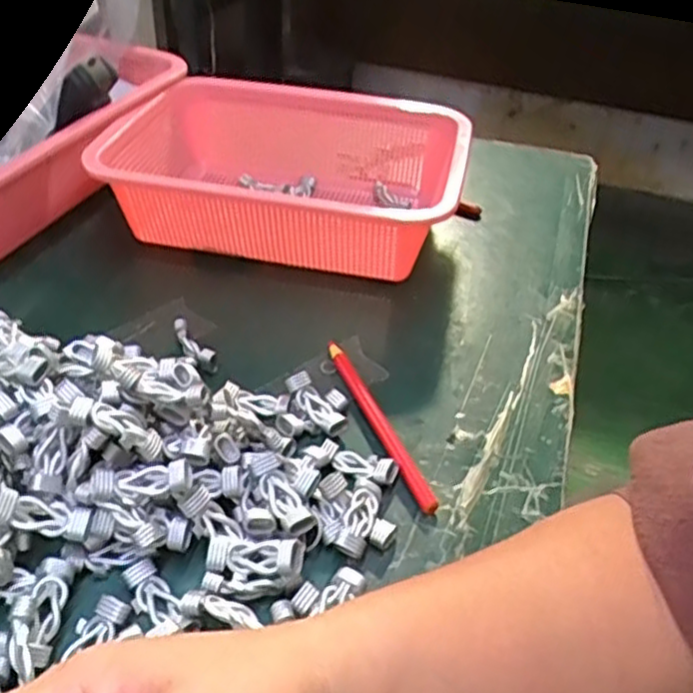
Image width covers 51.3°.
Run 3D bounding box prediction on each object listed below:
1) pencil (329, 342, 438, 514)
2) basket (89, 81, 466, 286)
[{"bbox_3d":[0.018,0.043,0.423,0.013,0.010,0.140,-13,43,-18],"label":"pencil"},{"bbox_3d":[-0.040,-0.134,0.574,0.258,0.082,0.194,10,40,8],"label":"basket"}]

